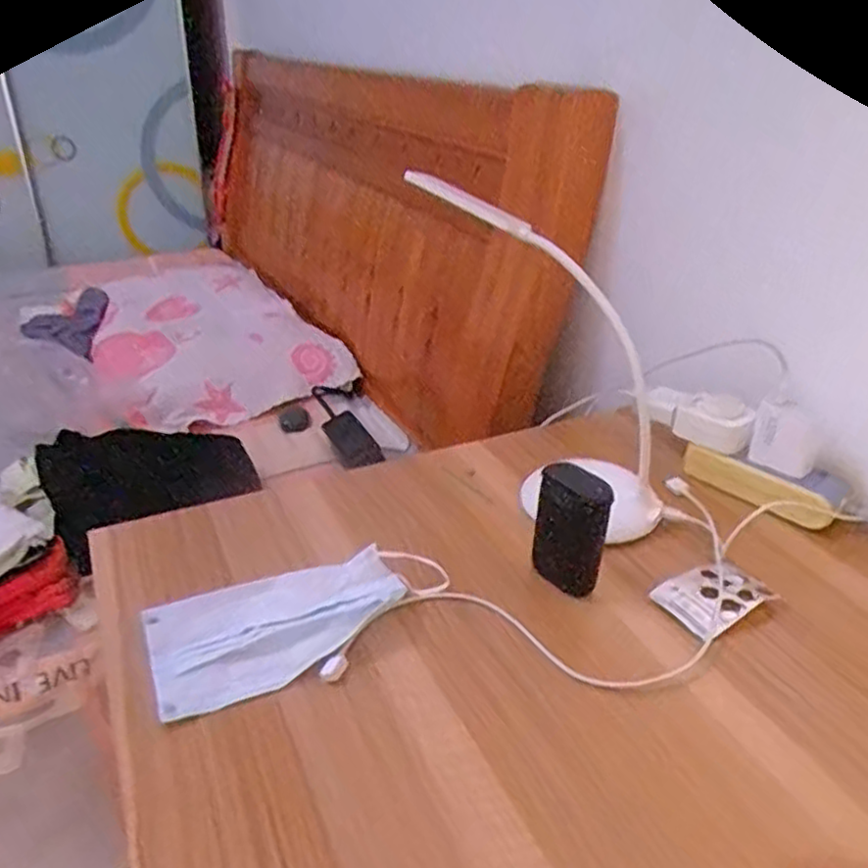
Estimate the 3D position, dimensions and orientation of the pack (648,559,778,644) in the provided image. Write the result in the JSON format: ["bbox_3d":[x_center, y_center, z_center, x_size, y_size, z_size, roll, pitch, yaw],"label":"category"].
[{"bbox_3d":[0.205,0.117,0.518,0.075,0.009,0.054,-15,35,-27],"label":"pack"}]

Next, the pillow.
[{"bbox_3d":[-0.445,-0.188,1.397,0.399,0.139,0.528,-16,34,-25],"label":"pillow"}]

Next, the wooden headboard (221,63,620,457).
[{"bbox_3d":[-0.206,-0.417,1.374,0.084,0.535,1.396,-6,30,-34],"label":"wooden headboard"}]

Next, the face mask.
[{"bbox_3d":[-0.091,0.122,0.484,0.192,0.018,0.090,-14,34,-25],"label":"face mask"}]

